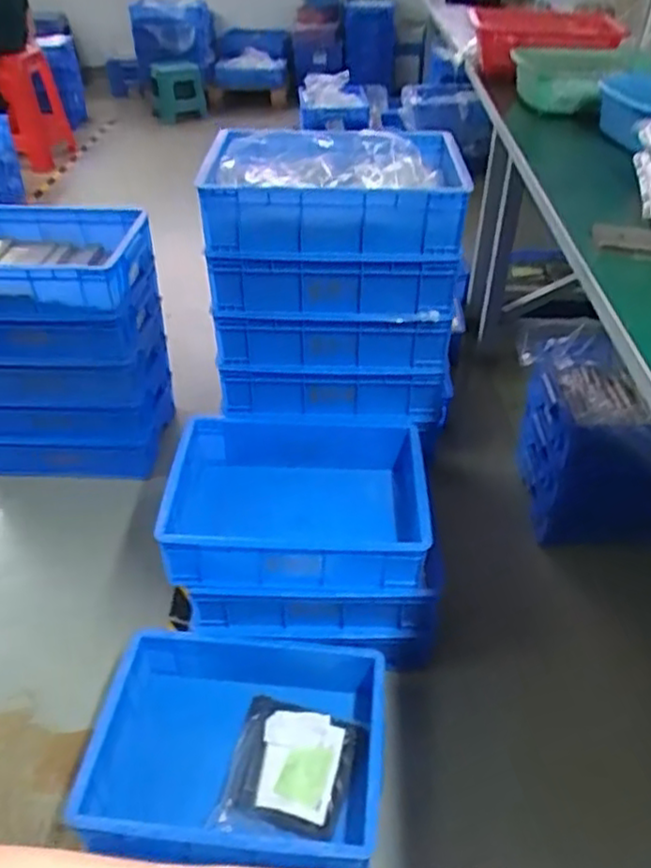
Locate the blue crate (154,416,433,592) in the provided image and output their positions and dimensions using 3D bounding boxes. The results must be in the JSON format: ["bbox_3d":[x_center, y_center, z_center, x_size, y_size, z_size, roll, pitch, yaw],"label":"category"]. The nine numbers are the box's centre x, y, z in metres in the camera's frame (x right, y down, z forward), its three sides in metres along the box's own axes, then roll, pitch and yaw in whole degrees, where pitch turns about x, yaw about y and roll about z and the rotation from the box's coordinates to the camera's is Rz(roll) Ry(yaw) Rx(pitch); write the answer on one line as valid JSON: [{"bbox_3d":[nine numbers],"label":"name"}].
[{"bbox_3d":[-0.044,0.109,1.151,0.402,0.123,0.296,1,38,1],"label":"blue crate"}]

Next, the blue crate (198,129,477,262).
[{"bbox_3d":[0.012,-0.383,1.089,0.376,0.125,0.262,1,38,1],"label":"blue crate"}]

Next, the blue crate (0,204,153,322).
[{"bbox_3d":[-0.582,-0.365,1.422,0.434,0.119,0.361,1,38,1],"label":"blue crate"}]

